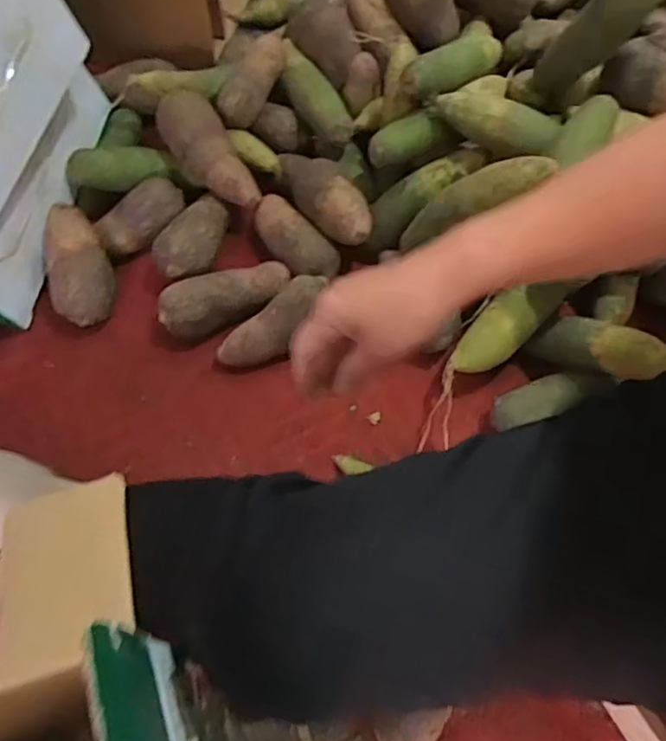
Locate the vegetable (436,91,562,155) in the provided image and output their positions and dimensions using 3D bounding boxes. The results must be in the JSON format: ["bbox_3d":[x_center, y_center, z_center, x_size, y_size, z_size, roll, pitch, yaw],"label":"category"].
[{"bbox_3d":[0.185,-0.285,0.687,0.150,0.045,0.058,36,69,16],"label":"vegetable"}]

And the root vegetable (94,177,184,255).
[{"bbox_3d":[-0.251,-0.204,0.780,0.116,0.048,0.056,-37,68,3],"label":"root vegetable"}]

